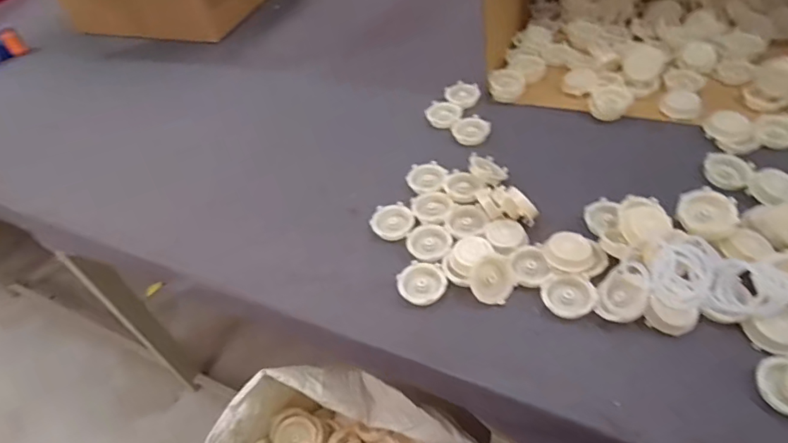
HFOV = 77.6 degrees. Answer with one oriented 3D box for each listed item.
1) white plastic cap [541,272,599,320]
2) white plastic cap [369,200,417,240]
[{"bbox_3d":[0.203,0.086,0.565,0.054,0.018,0.054,-25,51,-17],"label":"white plastic cap"},{"bbox_3d":[-0.002,-0.001,0.678,0.058,0.012,0.058,-3,48,3],"label":"white plastic cap"}]

